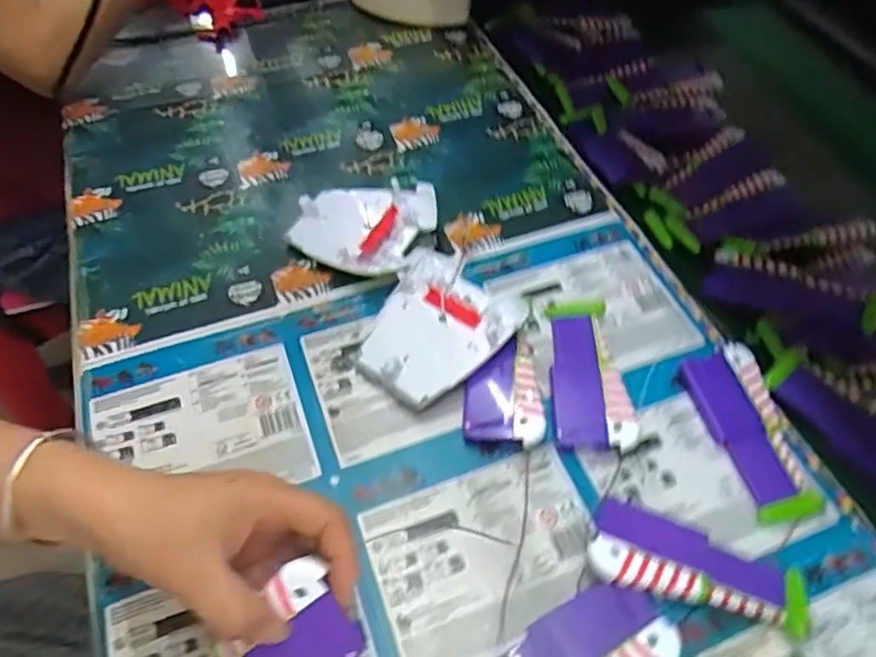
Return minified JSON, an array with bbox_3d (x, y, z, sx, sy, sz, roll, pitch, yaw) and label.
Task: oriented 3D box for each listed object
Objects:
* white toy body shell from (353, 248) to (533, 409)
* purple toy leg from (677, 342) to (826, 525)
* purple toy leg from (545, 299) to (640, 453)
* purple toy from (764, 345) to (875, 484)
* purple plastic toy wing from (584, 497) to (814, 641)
[{"bbox_3d":[0.002,0.000,0.457,0.096,0.026,0.121,27,58,17],"label":"white toy body shell"},{"bbox_3d":[0.208,0.066,0.419,0.047,0.016,0.119,-11,55,-9],"label":"purple toy leg"},{"bbox_3d":[0.102,0.030,0.443,0.050,0.018,0.124,-1,54,-2],"label":"purple toy leg"},{"bbox_3d":[0.286,0.063,0.431,0.047,0.022,0.120,-36,62,-23],"label":"purple toy"},{"bbox_3d":[0.148,0.137,0.362,0.116,0.021,0.049,16,56,10],"label":"purple plastic toy wing"}]

